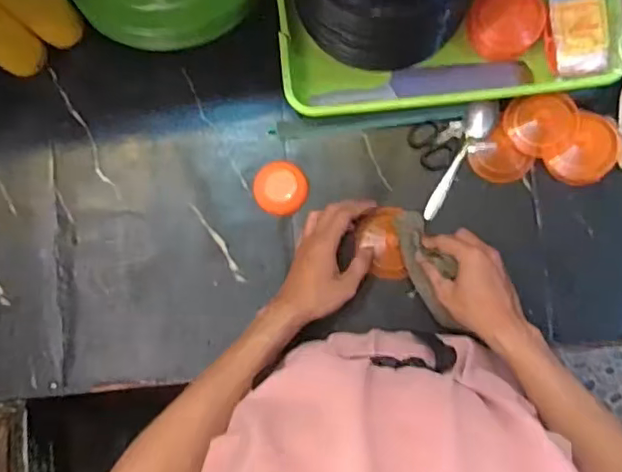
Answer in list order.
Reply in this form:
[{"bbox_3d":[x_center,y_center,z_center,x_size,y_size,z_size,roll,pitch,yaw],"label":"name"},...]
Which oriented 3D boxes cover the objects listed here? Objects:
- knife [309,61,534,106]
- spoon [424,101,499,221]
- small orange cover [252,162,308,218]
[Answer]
[{"bbox_3d":[0.136,-0.191,0.687,0.266,0.021,0.043,-7,85,2],"label":"knife"},{"bbox_3d":[0.179,-0.091,0.681,0.037,0.014,0.155,28,87,4],"label":"spoon"},{"bbox_3d":[-0.037,-0.059,0.688,0.065,0.021,0.064,6,86,3],"label":"small orange cover"}]

